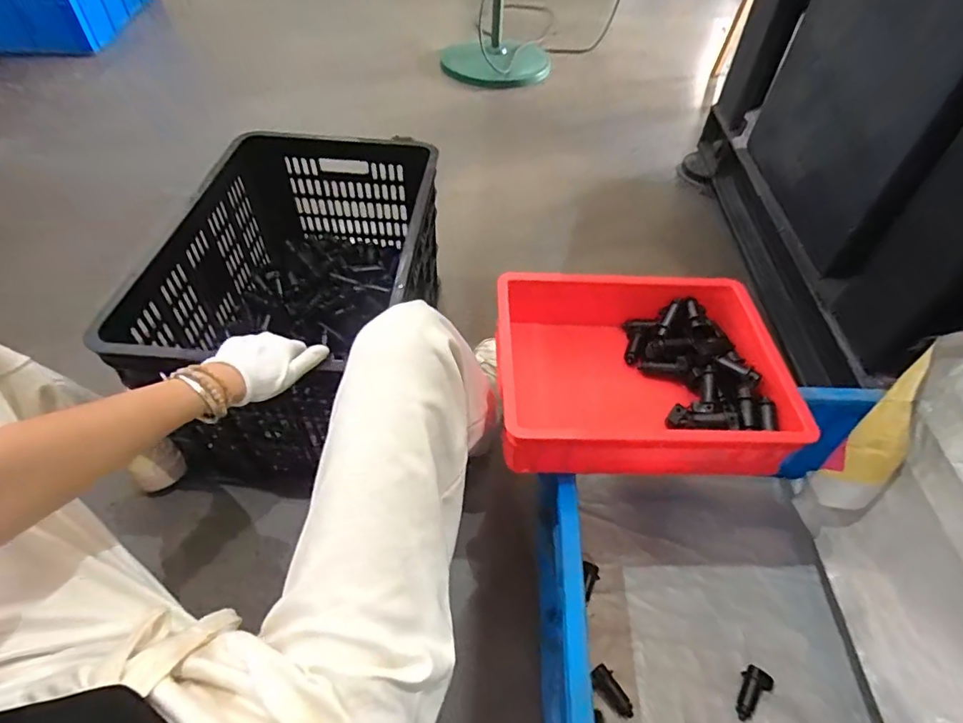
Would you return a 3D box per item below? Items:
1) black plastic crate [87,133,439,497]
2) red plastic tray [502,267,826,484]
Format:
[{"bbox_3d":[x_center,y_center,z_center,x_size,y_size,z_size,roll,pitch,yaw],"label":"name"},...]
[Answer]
[{"bbox_3d":[-0.279,-0.105,0.876,0.356,0.293,0.525,5,50,1],"label":"black plastic crate"},{"bbox_3d":[0.191,0.012,0.670,0.348,0.089,0.264,2,50,-2],"label":"red plastic tray"}]

